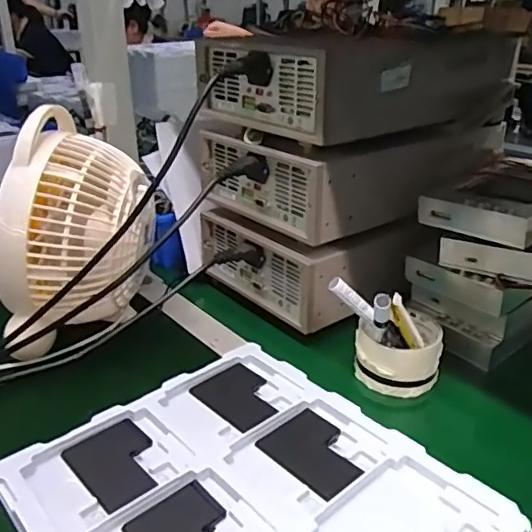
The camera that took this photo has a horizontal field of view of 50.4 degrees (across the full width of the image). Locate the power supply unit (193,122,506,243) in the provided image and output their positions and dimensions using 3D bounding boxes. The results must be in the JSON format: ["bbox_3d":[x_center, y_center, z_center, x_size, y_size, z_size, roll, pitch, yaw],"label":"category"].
[{"bbox_3d":[0.110,-0.139,0.712,0.329,0.085,0.215,-19,31,-34],"label":"power supply unit"}]

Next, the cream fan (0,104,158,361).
[{"bbox_3d":[-0.188,-0.030,0.587,0.119,0.208,0.182,6,26,14],"label":"cream fan"}]

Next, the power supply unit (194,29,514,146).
[{"bbox_3d":[0.116,-0.229,0.670,0.333,0.098,0.209,-19,31,-34],"label":"power supply unit"}]

